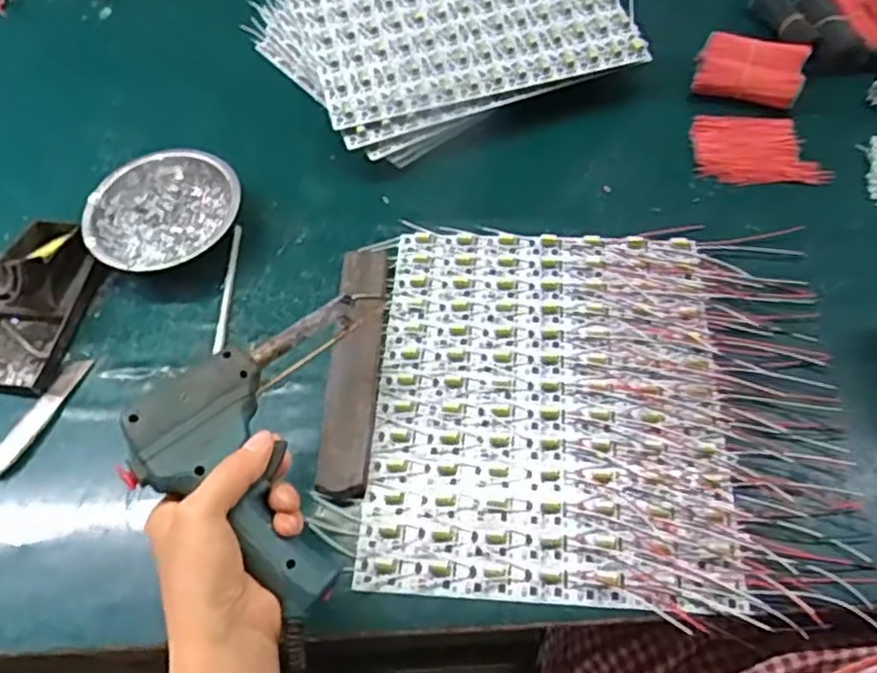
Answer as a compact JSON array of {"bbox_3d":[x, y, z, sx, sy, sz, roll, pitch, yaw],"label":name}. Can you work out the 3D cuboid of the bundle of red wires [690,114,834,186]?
[{"bbox_3d":[0.278,-0.161,0.611,0.106,0.006,0.078,3,59,5],"label":"bundle of red wires"}]

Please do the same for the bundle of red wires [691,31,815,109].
[{"bbox_3d":[0.279,-0.242,0.627,0.091,0.011,0.062,14,81,5],"label":"bundle of red wires"}]

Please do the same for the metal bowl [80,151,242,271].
[{"bbox_3d":[-0.228,-0.100,0.591,0.125,0.033,0.114,-1,59,2],"label":"metal bowl"}]

